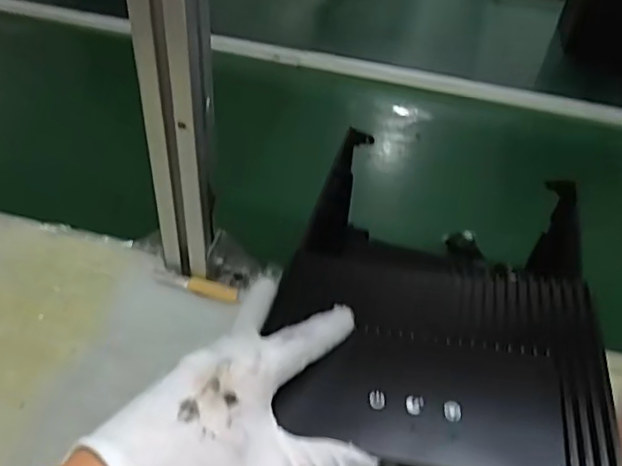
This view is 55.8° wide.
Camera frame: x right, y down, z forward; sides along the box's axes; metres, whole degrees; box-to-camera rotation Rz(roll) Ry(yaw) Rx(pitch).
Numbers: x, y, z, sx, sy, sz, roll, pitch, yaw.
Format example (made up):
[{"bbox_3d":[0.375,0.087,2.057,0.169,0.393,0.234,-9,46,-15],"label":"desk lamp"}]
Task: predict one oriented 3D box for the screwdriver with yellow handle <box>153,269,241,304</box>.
[{"bbox_3d":[-0.104,0.046,0.540,0.080,0.012,0.017,17,45,-7],"label":"screwdriver with yellow handle"}]

